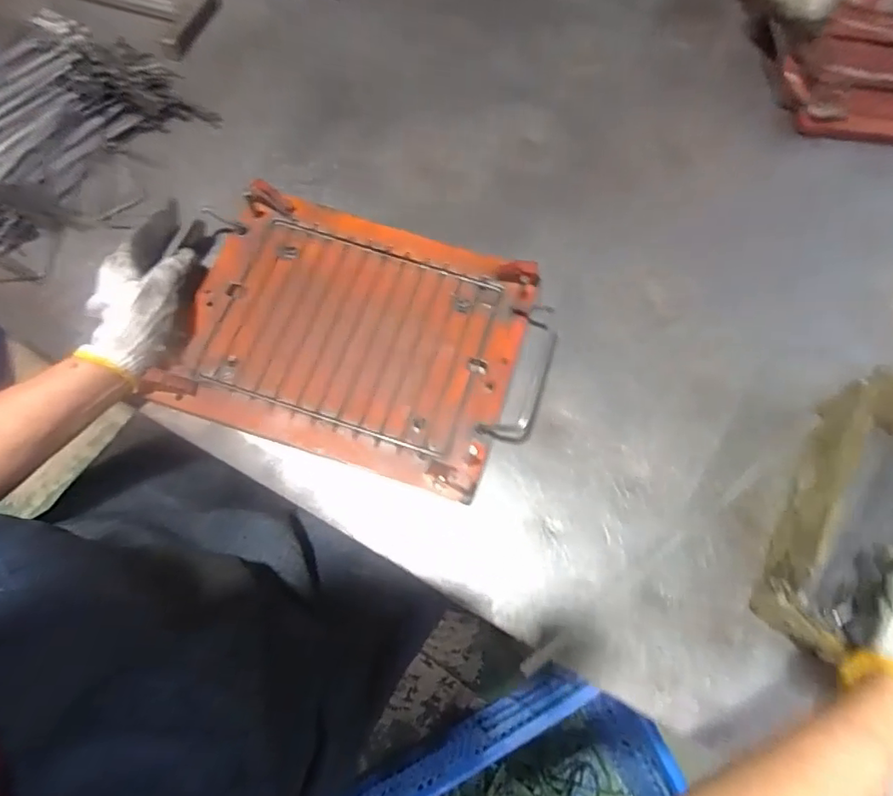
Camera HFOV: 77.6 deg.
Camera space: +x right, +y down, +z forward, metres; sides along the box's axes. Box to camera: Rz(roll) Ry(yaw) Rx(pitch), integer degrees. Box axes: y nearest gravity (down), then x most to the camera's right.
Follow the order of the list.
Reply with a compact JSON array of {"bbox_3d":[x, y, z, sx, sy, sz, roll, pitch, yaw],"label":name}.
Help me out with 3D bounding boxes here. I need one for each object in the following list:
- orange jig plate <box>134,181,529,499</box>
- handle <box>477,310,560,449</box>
[{"bbox_3d":[-0.088,-0.060,0.524,0.303,0.027,0.240,18,68,5],"label":"orange jig plate"},{"bbox_3d":[0.070,-0.018,0.522,0.049,0.020,0.131,18,68,5],"label":"handle"}]

